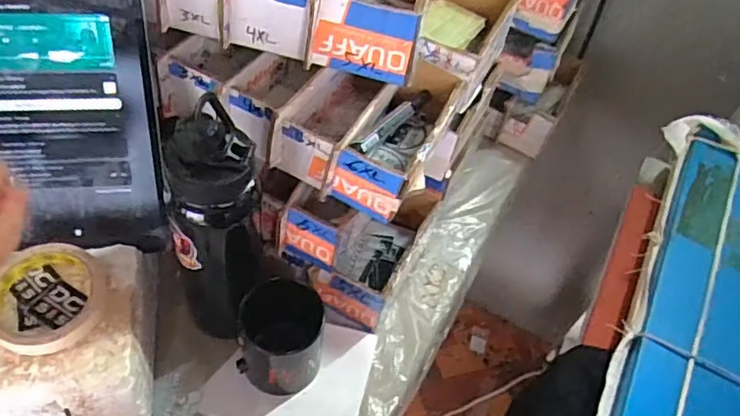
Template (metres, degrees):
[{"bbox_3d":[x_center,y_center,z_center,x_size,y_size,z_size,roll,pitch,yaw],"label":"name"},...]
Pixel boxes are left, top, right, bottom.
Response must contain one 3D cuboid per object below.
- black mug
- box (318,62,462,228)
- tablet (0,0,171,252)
[{"bbox_3d":[-0.087,0.127,0.581,0.077,0.099,0.074,6,50,-7],"label":"black mug"},{"bbox_3d":[0.023,-0.072,0.570,0.089,0.075,0.162,20,51,6],"label":"box"},{"bbox_3d":[-0.261,-0.072,0.508,0.157,0.237,0.015,-3,26,-10],"label":"tablet"}]

